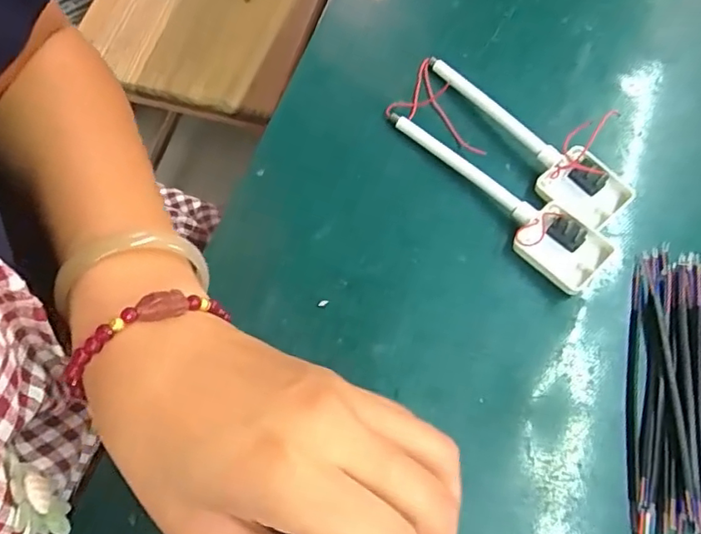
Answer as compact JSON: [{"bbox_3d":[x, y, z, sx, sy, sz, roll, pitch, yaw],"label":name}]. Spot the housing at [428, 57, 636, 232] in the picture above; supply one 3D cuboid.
[{"bbox_3d":[0.104,-0.081,0.344,0.150,0.016,0.036,41,74,12],"label":"housing"}]

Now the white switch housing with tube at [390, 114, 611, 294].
[{"bbox_3d":[0.082,-0.042,0.333,0.152,0.020,0.037,37,73,10],"label":"white switch housing with tube"}]

